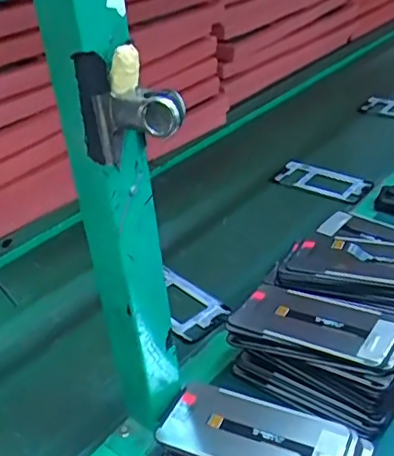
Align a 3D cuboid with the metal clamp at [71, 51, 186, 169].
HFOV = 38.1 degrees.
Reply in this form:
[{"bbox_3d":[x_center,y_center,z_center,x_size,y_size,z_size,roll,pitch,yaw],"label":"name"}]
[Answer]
[{"bbox_3d":[-0.040,-0.074,0.360,0.066,0.074,0.023,5,34,14],"label":"metal clamp"}]

